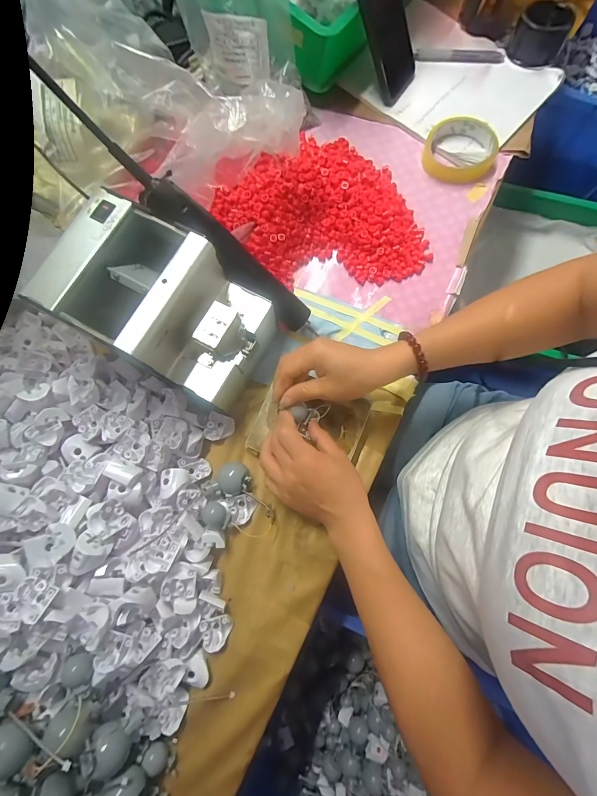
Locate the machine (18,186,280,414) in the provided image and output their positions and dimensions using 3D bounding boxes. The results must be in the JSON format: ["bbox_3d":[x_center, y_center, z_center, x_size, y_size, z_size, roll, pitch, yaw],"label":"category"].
[{"bbox_3d":[-0.134,-0.093,0.355,0.192,0.117,0.132,28,80,7],"label":"machine"}]

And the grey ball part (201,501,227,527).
[{"bbox_3d":[-0.089,0.124,0.367,0.026,0.021,0.024,0,78,1],"label":"grey ball part"}]

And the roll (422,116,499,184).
[{"bbox_3d":[0.219,-0.335,0.464,0.091,0.023,0.091,0,78,1],"label":"roll"}]

